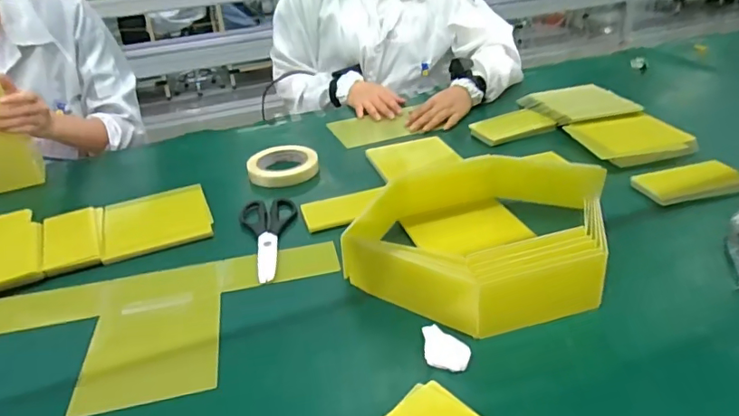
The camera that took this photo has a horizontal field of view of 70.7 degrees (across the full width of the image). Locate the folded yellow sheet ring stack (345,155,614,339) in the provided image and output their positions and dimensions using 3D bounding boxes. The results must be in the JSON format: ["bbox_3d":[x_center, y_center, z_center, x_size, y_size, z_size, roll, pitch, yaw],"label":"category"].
[{"bbox_3d":[0.138,0.028,0.623,0.265,0.082,0.283,10,33,24],"label":"folded yellow sheet ring stack"}]

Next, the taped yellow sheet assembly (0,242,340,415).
[{"bbox_3d":[-0.223,0.128,0.567,0.398,0.009,0.199,-9,35,-11],"label":"taped yellow sheet assembly"}]

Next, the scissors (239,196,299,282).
[{"bbox_3d":[-0.130,0.037,0.699,0.076,0.018,0.183,-8,30,-12],"label":"scissors"}]

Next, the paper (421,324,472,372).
[{"bbox_3d":[0.073,0.133,0.500,0.041,0.014,0.052,-1,29,1],"label":"paper"}]

